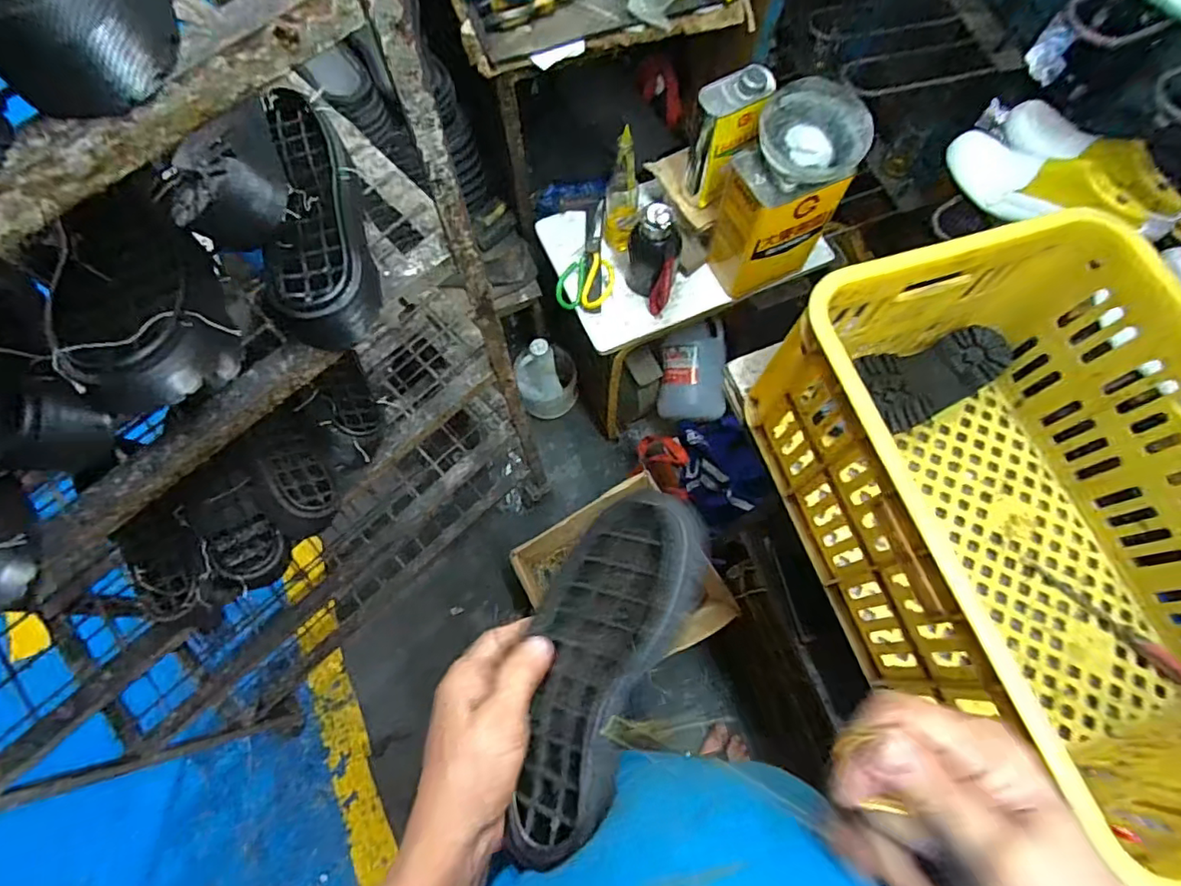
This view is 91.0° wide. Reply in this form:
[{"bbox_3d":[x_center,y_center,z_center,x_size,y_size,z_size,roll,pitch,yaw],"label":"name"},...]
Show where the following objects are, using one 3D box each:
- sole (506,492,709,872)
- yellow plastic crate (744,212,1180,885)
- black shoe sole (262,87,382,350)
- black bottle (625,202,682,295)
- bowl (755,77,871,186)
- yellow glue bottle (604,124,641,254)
[{"bbox_3d":[0.008,0.154,0.407,0.106,0.040,0.237,9,74,42],"label":"sole"},{"bbox_3d":[0.434,0.064,0.583,0.377,0.261,0.502,-17,73,-6],"label":"yellow plastic crate"},{"bbox_3d":[-0.236,-0.202,0.501,0.081,0.054,0.253,-12,72,-4],"label":"black shoe sole"},{"bbox_3d":[0.103,-0.311,0.956,0.084,0.152,0.070,12,72,4],"label":"black bottle"},{"bbox_3d":[0.321,-0.446,0.841,0.155,0.050,0.158,0,72,0],"label":"bowl"},{"bbox_3d":[0.052,-0.401,0.954,0.056,0.206,0.066,2,72,0],"label":"yellow glue bottle"}]

